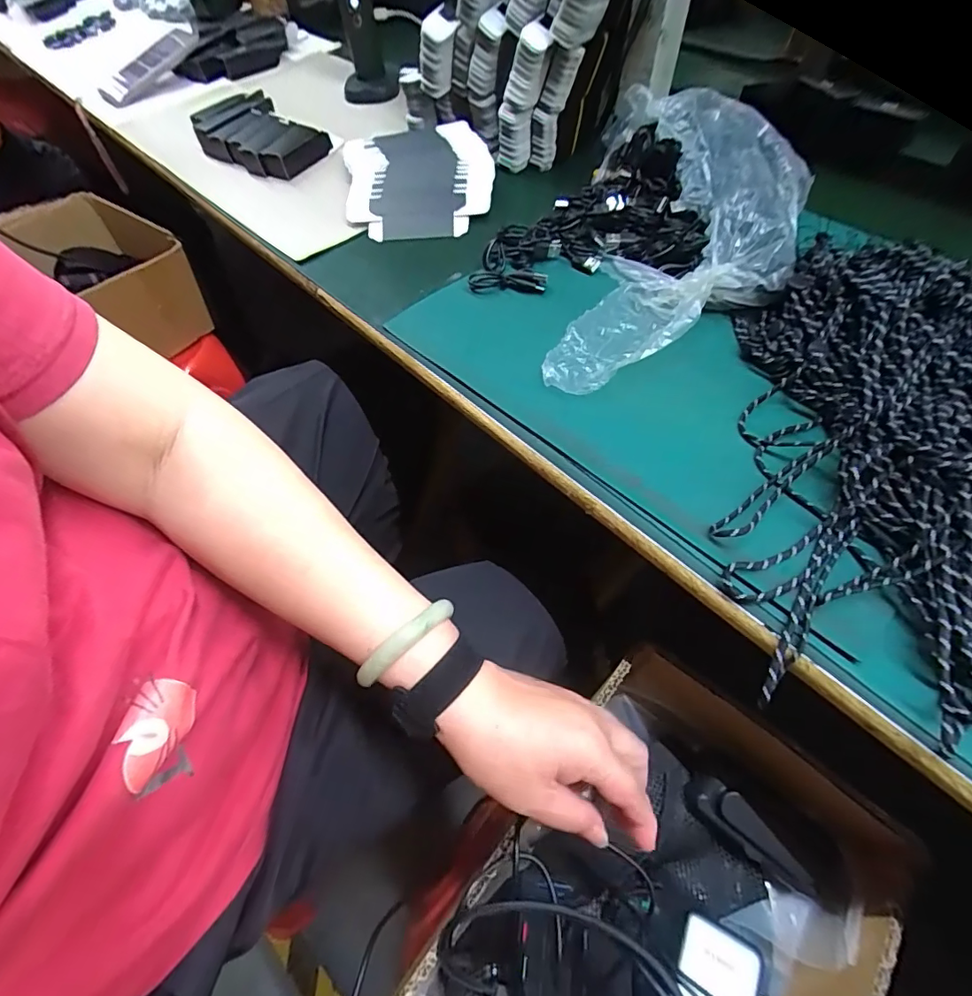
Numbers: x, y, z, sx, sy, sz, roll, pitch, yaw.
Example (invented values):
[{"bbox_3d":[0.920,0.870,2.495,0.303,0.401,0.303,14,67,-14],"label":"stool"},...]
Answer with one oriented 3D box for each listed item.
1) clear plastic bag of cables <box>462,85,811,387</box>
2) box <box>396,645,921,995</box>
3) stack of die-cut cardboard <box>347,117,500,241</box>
[{"bbox_3d":[0.126,-0.245,0.430,0.309,0.099,0.250,-31,60,-18],"label":"clear plastic bag of cables"},{"bbox_3d":[0.109,0.309,0.331,0.215,0.131,0.327,36,64,23],"label":"box"},{"bbox_3d":[-0.077,-0.369,0.571,0.167,0.035,0.206,-8,56,-4],"label":"stack of die-cut cardboard"}]

